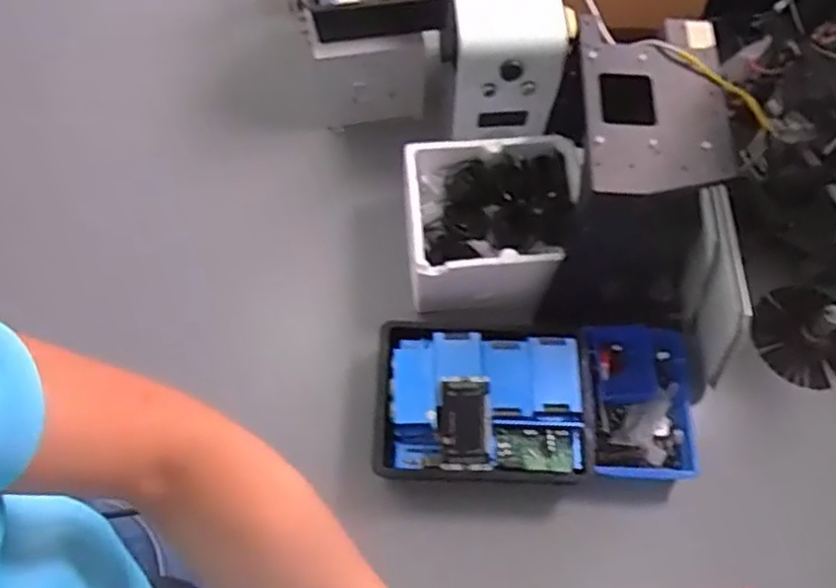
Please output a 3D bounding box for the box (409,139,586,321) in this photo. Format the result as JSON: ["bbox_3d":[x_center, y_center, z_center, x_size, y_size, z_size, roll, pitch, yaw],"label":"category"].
[{"bbox_3d":[0.150,-0.134,1.456,0.347,0.206,0.342,3,65,0],"label":"box"}]

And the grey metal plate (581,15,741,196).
[{"bbox_3d":[0.378,-0.306,1.102,0.220,0.040,0.334,1,65,0],"label":"grey metal plate"}]

